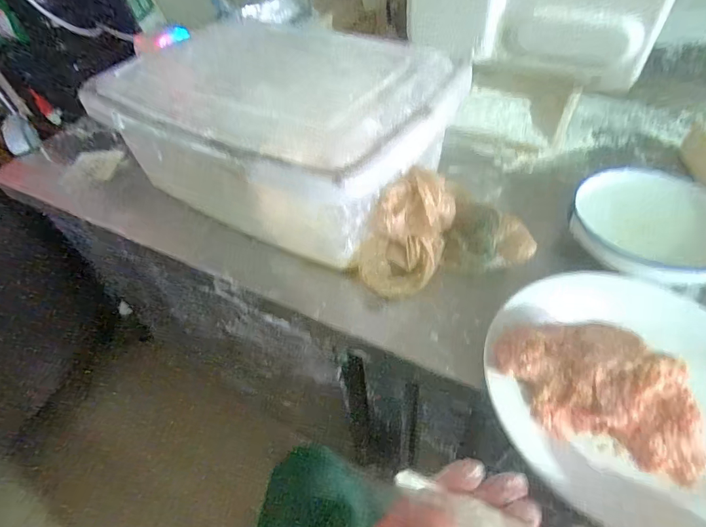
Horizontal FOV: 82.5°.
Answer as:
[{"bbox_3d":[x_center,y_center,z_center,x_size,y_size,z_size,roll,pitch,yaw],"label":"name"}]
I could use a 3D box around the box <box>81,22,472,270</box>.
[{"bbox_3d":[-0.086,-0.164,0.495,0.381,0.149,0.265,24,57,24],"label":"box"}]

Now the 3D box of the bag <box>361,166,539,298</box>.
[{"bbox_3d":[0.087,-0.034,0.411,0.171,0.090,0.087,-10,50,-2],"label":"bag"}]

